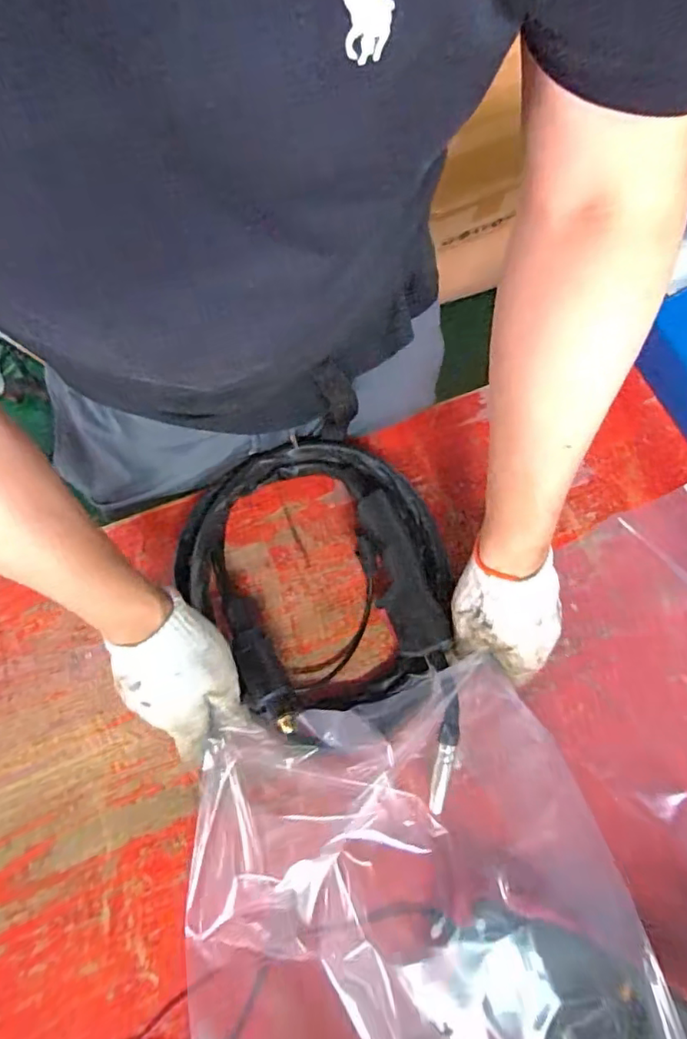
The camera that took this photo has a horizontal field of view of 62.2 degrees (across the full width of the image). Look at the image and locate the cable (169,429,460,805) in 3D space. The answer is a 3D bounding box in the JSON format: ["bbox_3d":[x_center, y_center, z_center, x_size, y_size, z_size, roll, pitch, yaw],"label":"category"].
[{"bbox_3d":[-0.028,0.074,0.516,0.240,0.064,0.292,-1,68,2],"label":"cable"}]

